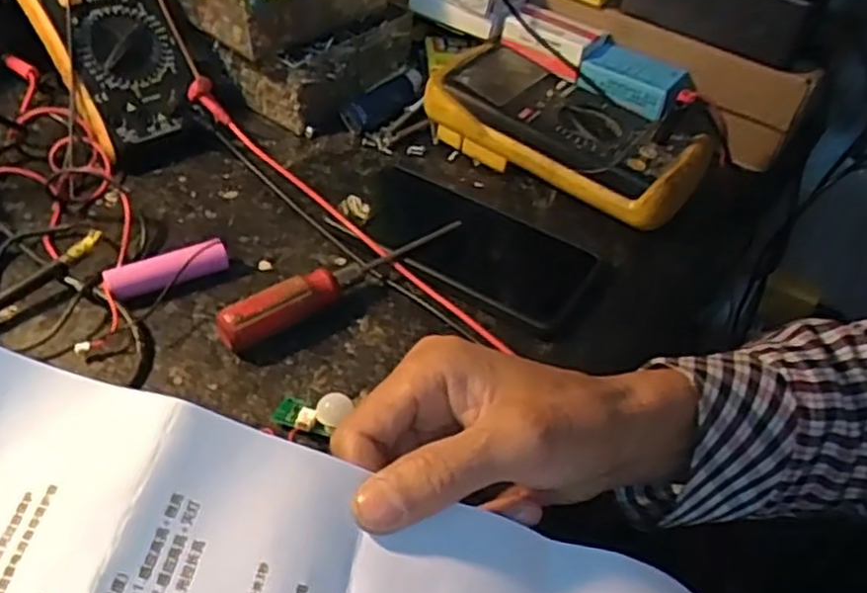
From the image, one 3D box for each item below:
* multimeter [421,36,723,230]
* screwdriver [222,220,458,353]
[{"bbox_3d":[0.091,-0.113,0.511,0.189,0.048,0.094,32,50,24],"label":"multimeter"},{"bbox_3d":[-0.047,-0.008,0.409,0.149,0.025,0.017,-24,52,-27],"label":"screwdriver"}]

